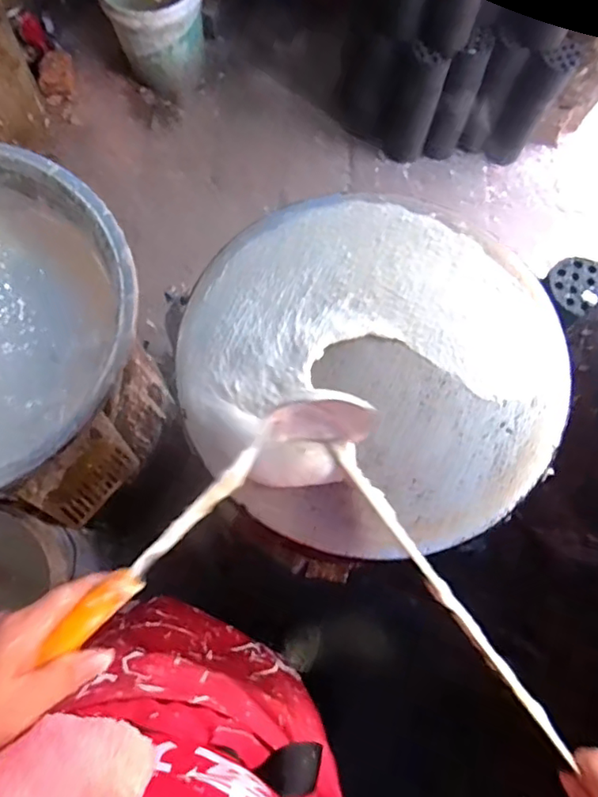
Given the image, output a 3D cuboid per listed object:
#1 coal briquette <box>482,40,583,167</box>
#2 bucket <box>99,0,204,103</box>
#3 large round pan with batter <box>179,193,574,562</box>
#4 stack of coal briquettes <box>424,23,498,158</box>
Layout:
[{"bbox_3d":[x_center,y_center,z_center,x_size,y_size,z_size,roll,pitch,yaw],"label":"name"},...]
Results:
[{"bbox_3d":[0.581,-0.738,1.454,0.113,0.366,0.083,27,75,6],"label":"coal briquette"},{"bbox_3d":[-0.395,-1.045,1.583,0.257,0.269,0.287,-17,75,-7],"label":"bucket"},{"bbox_3d":[0.072,-0.040,0.548,0.350,0.038,0.363,0,74,-2],"label":"large round pan with batter"},{"bbox_3d":[0.400,-0.747,1.446,0.086,0.367,0.070,22,74,4],"label":"stack of coal briquettes"}]

